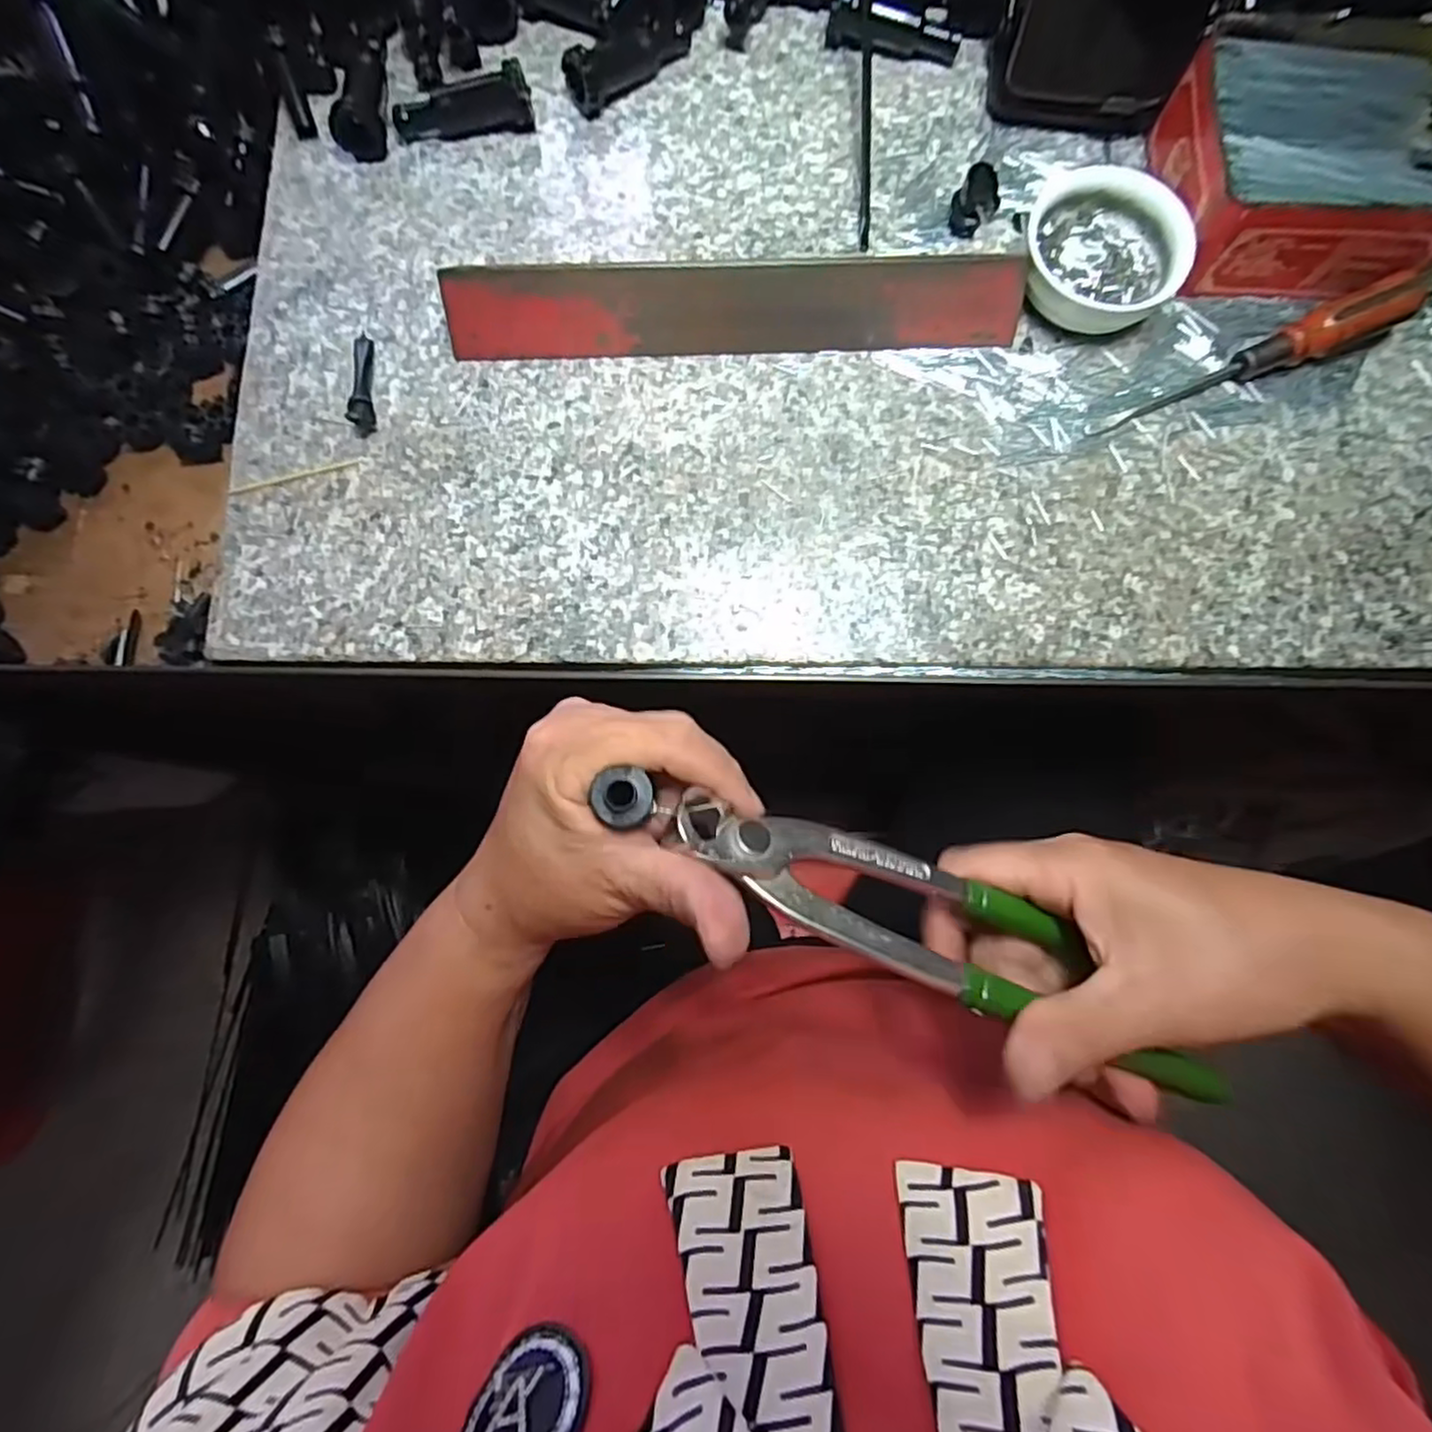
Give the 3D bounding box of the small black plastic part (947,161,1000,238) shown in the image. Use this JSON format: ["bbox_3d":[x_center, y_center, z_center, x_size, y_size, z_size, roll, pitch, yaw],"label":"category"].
[{"bbox_3d":[0.121,-0.242,0.332,0.017,0.024,0.018,44,83,8],"label":"small black plastic part"}]

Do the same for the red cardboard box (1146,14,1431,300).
[{"bbox_3d":[0.272,-0.251,0.322,0.129,0.042,0.111,2,80,1],"label":"red cardboard box"}]

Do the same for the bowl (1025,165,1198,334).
[{"bbox_3d":[0.176,-0.212,0.324,0.070,0.026,0.066,0,79,0],"label":"bowl"}]

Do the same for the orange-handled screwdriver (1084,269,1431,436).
[{"bbox_3d":[0.240,-0.159,0.314,0.145,0.029,0.021,-22,82,-4],"label":"orange-handled screwdriver"}]

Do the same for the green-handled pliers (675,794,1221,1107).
[{"bbox_3d":[0.077,0.070,0.227,0.194,0.020,0.035,26,81,-7],"label":"green-handled pliers"}]

